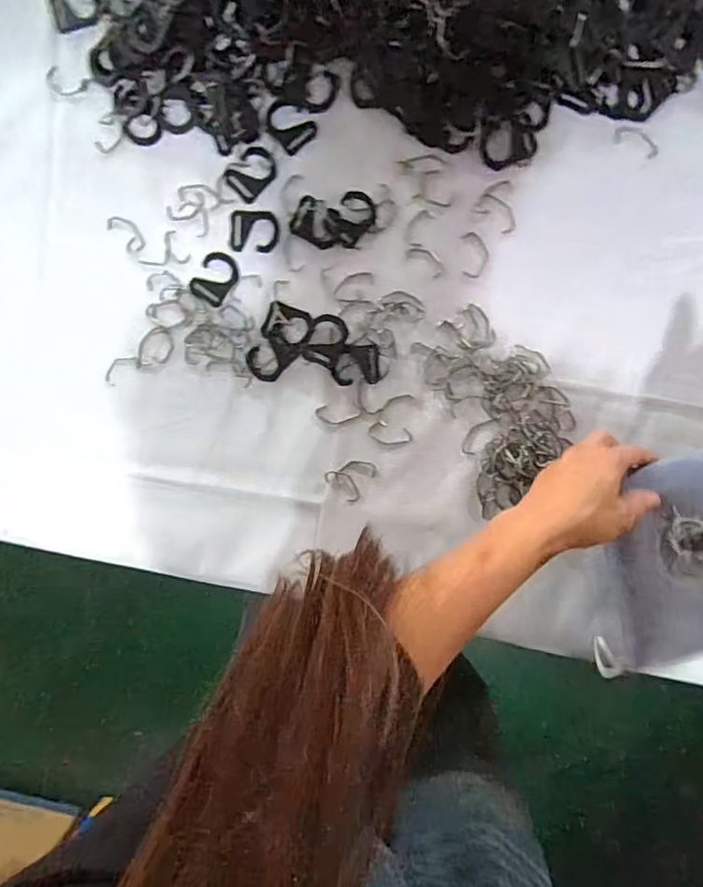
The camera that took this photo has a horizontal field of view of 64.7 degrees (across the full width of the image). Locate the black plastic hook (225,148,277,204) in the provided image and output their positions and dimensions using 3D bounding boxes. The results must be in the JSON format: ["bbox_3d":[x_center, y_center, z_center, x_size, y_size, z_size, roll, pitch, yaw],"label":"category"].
[{"bbox_3d":[-0.085,-0.234,0.480,0.043,0.004,0.037,-44,91,9],"label":"black plastic hook"}]

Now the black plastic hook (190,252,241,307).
[{"bbox_3d":[-0.120,-0.146,0.490,0.035,0.004,0.044,33,99,1],"label":"black plastic hook"}]

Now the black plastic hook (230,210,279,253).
[{"bbox_3d":[-0.084,-0.184,0.481,0.043,0.004,0.034,5,97,5],"label":"black plastic hook"}]

